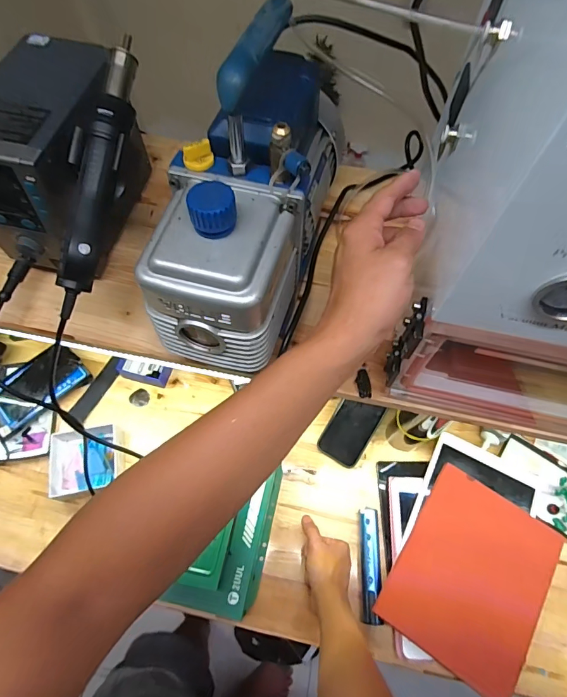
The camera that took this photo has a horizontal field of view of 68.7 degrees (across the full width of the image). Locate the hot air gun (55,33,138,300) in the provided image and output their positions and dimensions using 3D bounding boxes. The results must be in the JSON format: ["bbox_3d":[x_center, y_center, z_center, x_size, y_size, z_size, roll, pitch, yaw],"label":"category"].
[{"bbox_3d":[-0.175,-0.177,0.406,0.033,0.043,0.241,12,88,5],"label":"hot air gun"}]

